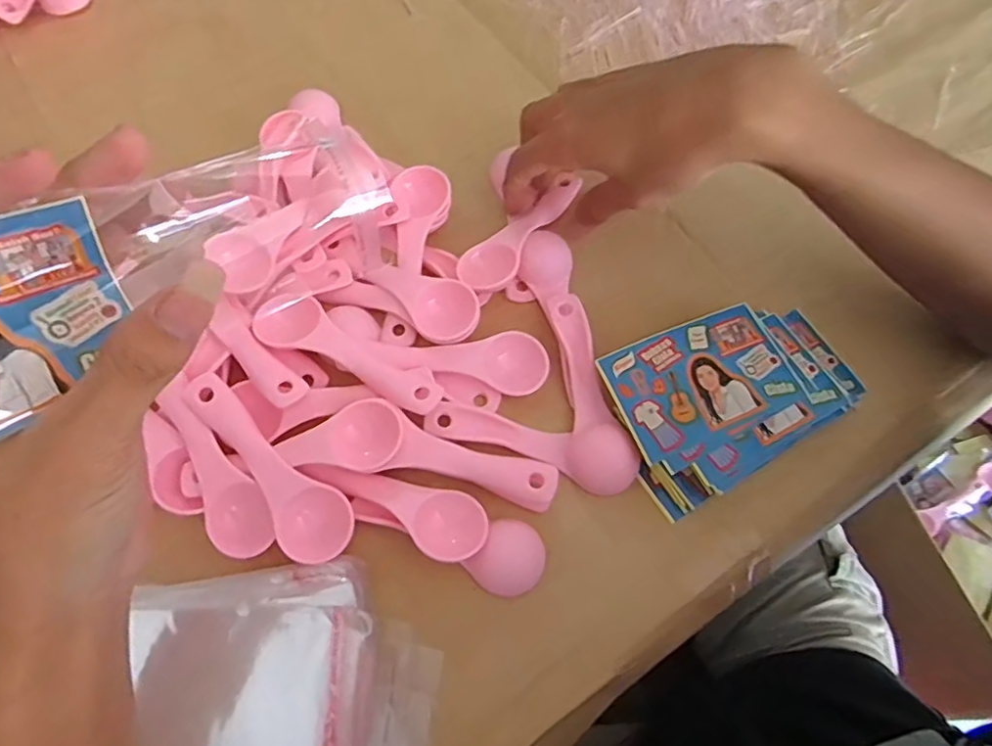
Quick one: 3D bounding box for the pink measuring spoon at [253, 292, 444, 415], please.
[{"bbox_3d":[-0.079,-0.012,0.317,0.108,0.009,0.030,27,69,11],"label":"pink measuring spoon"}]

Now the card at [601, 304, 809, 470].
[{"bbox_3d":[0.106,0.002,0.311,0.091,0.005,0.060,-22,69,-8],"label":"card"}]

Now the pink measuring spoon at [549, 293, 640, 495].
[{"bbox_3d":[0.046,0.010,0.324,0.031,0.015,0.110,-13,67,-6],"label":"pink measuring spoon"}]

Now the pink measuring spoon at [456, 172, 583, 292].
[{"bbox_3d":[0.016,-0.086,0.361,0.031,0.011,0.104,34,61,16],"label":"pink measuring spoon"}]

